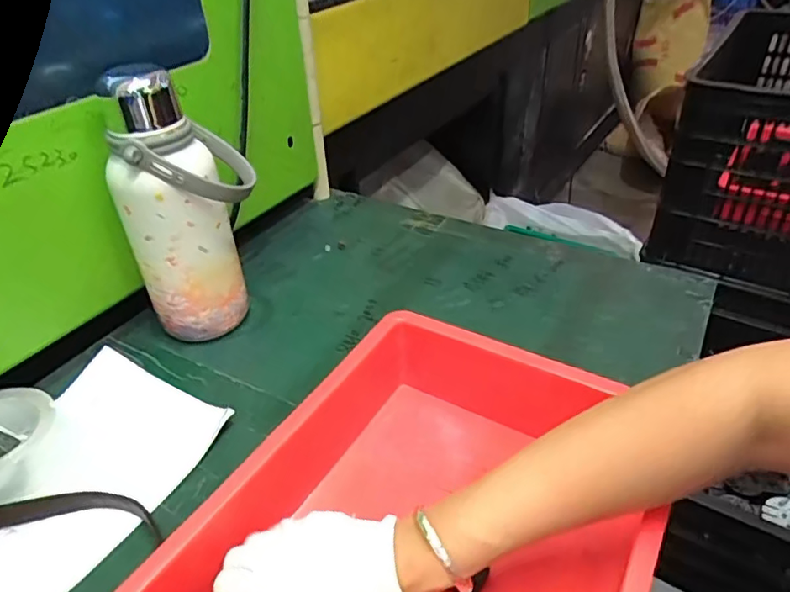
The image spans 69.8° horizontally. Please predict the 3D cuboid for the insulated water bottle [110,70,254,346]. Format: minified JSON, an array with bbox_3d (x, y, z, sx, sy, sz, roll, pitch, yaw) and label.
[{"bbox_3d":[-0.214,-0.083,0.606,0.133,0.278,0.093,-10,37,-9],"label":"insulated water bottle"}]

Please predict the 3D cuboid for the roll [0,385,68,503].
[{"bbox_3d":[-0.357,0.138,0.516,0.104,0.058,0.104,-3,37,2],"label":"roll"}]

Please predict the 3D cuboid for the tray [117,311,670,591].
[{"bbox_3d":[0.014,0.170,0.400,0.263,0.085,0.344,17,42,27],"label":"tray"}]

